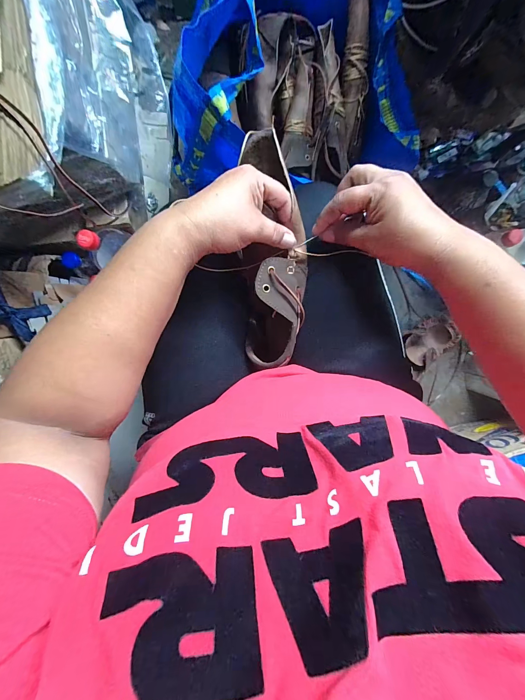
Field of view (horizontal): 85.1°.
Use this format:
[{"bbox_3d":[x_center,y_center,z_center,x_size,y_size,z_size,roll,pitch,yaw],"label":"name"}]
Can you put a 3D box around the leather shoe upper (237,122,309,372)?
[{"bbox_3d":[0.015,-0.110,0.326,0.070,0.072,0.249,0,103,3],"label":"leather shoe upper"}]

